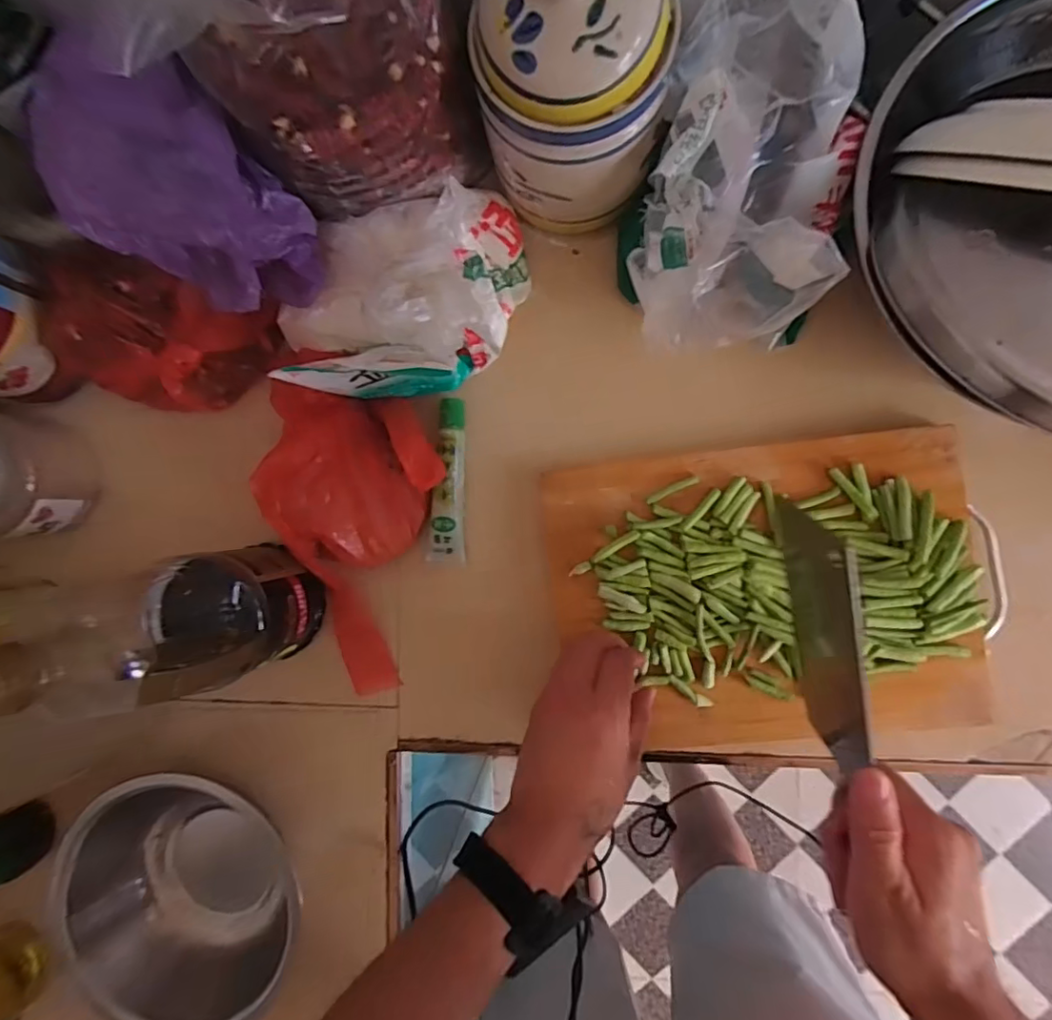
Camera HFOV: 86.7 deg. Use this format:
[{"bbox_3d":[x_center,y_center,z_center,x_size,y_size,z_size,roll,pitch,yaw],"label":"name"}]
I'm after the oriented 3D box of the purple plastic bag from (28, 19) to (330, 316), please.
[{"bbox_3d":[-0.219,-0.197,0.359,0.124,0.127,0.109,45,94,3],"label":"purple plastic bag"}]

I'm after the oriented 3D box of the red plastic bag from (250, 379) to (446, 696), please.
[{"bbox_3d":[-0.152,0.030,0.459,0.142,0.061,0.246,10,91,5],"label":"red plastic bag"}]

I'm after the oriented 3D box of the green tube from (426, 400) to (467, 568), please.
[{"bbox_3d":[-0.068,-0.024,0.476,0.029,0.014,0.139,1,90,5],"label":"green tube"}]

